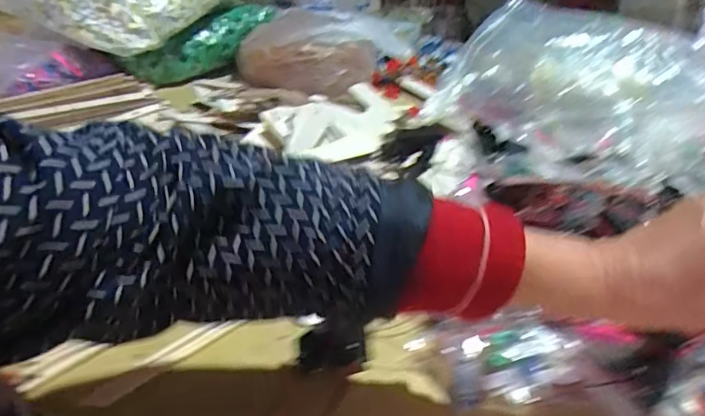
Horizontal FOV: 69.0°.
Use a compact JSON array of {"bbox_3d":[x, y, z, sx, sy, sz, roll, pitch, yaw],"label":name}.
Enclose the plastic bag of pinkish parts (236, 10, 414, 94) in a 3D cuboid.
[{"bbox_3d":[-0.046,-0.322,1.004,0.263,0.102,0.323,19,35,24],"label":"plastic bag of pinkish parts"}]

